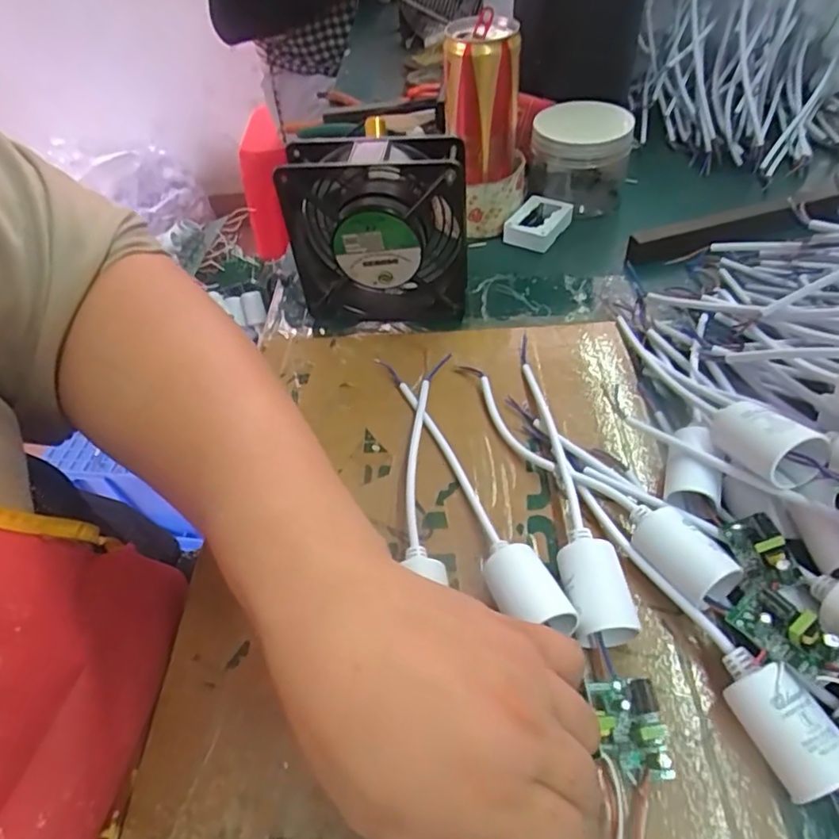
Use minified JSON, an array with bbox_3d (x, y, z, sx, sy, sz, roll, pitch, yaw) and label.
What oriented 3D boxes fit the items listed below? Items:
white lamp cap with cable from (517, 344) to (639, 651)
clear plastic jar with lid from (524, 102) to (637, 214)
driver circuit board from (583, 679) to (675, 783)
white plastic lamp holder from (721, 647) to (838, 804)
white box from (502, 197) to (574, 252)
[{"bbox_3d":[0.078,0.024,0.324,0.026,0.024,0.201,-5,49,2],"label":"white lamp cap with cable"},{"bbox_3d":[0.139,-0.230,0.514,0.085,0.075,0.079,9,50,14],"label":"clear plastic jar with lid"},{"bbox_3d":[0.087,0.126,0.239,0.026,0.015,0.036,-7,48,0],"label":"driver circuit board"},{"bbox_3d":[0.142,0.118,0.231,0.023,0.028,0.052,-22,50,-13],"label":"white plastic lamp holder"},{"bbox_3d":[0.102,-0.169,0.503,0.041,0.022,0.056,29,58,28],"label":"white box"}]

